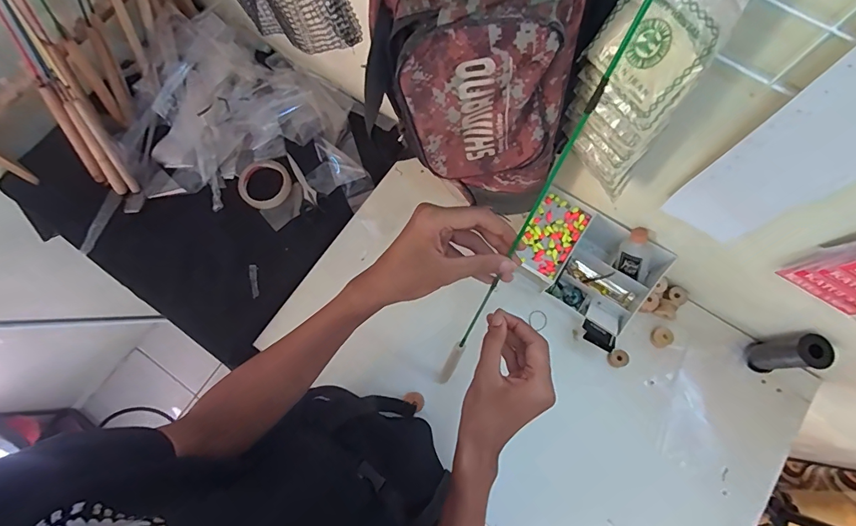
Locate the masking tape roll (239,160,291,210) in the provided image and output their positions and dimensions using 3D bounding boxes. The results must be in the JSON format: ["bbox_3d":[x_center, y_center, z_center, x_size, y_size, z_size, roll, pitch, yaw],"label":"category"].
[{"bbox_3d":[-0.311,-0.150,0.809,0.096,0.014,0.095,0,74,1],"label":"masking tape roll"}]

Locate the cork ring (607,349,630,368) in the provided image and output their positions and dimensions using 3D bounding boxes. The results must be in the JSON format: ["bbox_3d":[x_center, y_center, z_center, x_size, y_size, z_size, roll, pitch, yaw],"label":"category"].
[{"bbox_3d":[0.322,0.162,0.720,0.032,0.016,0.030,-5,74,0],"label":"cork ring"}]

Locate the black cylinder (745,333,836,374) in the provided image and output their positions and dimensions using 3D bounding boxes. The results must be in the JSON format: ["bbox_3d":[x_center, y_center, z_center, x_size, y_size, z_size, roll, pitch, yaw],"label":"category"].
[{"bbox_3d":[0.566,0.144,0.670,0.057,0.110,0.051,-10,74,-2],"label":"black cylinder"}]

